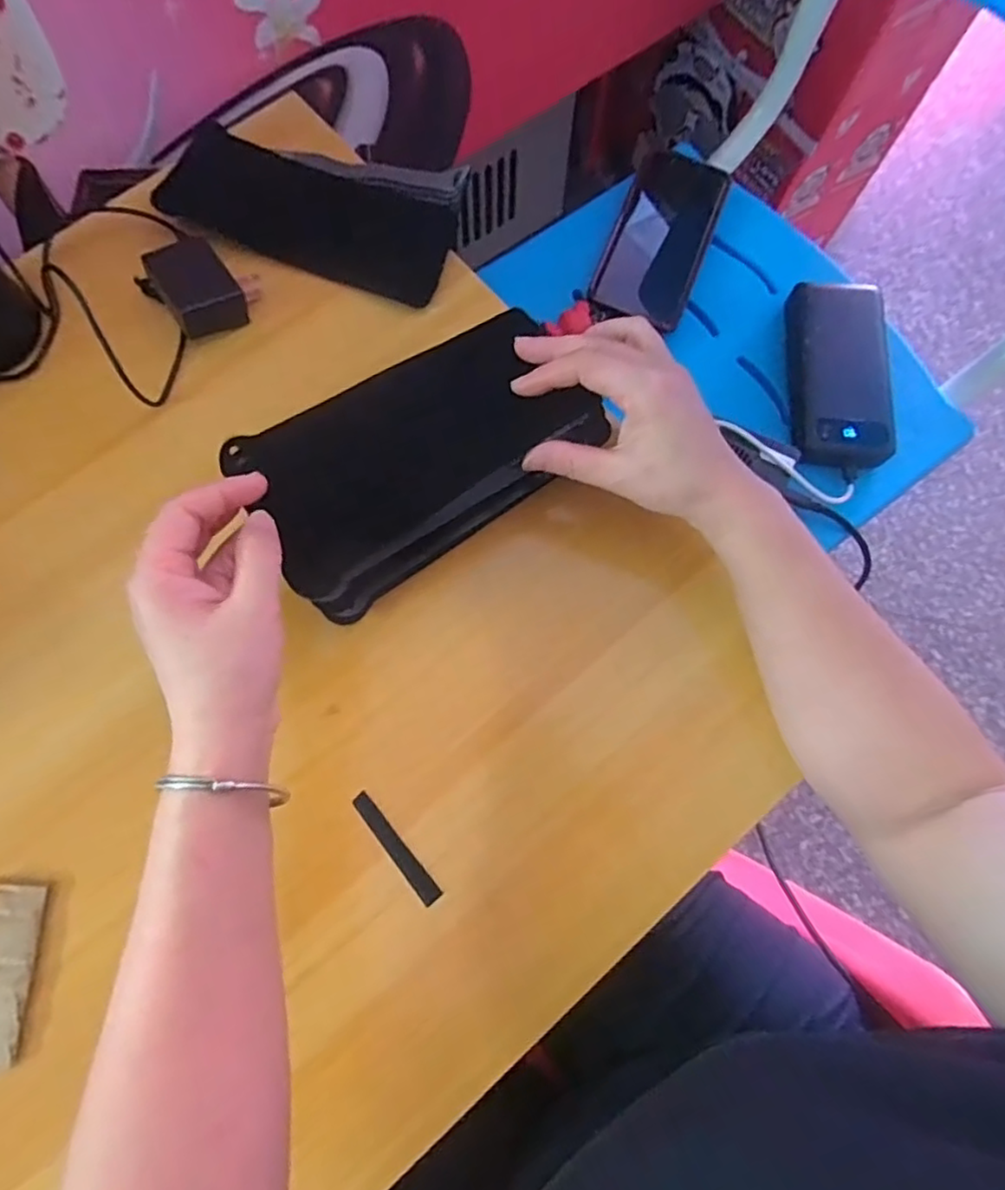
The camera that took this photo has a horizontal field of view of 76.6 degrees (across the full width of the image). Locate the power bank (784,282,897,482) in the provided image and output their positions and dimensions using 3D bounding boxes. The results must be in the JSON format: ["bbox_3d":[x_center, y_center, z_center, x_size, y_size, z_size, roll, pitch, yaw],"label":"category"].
[{"bbox_3d":[0.272,-0.178,0.512,0.075,0.026,0.171,3,77,0],"label":"power bank"}]

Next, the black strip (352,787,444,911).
[{"bbox_3d":[-0.060,0.142,0.358,0.011,0.004,0.070,-38,82,-10],"label":"black strip"}]

